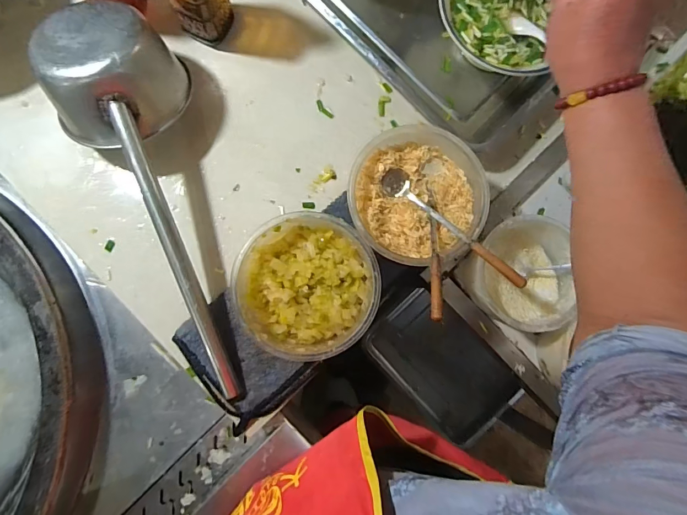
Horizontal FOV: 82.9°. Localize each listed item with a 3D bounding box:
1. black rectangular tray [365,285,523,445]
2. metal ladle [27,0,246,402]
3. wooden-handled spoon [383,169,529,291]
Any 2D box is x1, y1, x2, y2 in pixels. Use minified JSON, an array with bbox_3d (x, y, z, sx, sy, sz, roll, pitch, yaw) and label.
[{"bbox_3d":[0.240,0.252,0.925,0.221,0.050,0.355,-42,89,-7],"label":"black rectangular tray"},{"bbox_3d":[-0.219,-0.055,0.467,0.136,0.088,0.469,-17,98,-6],"label":"metal ladle"},{"bbox_3d":[0.121,-0.035,0.436,0.193,0.015,0.030,42,82,16],"label":"wooden-handled spoon"}]

